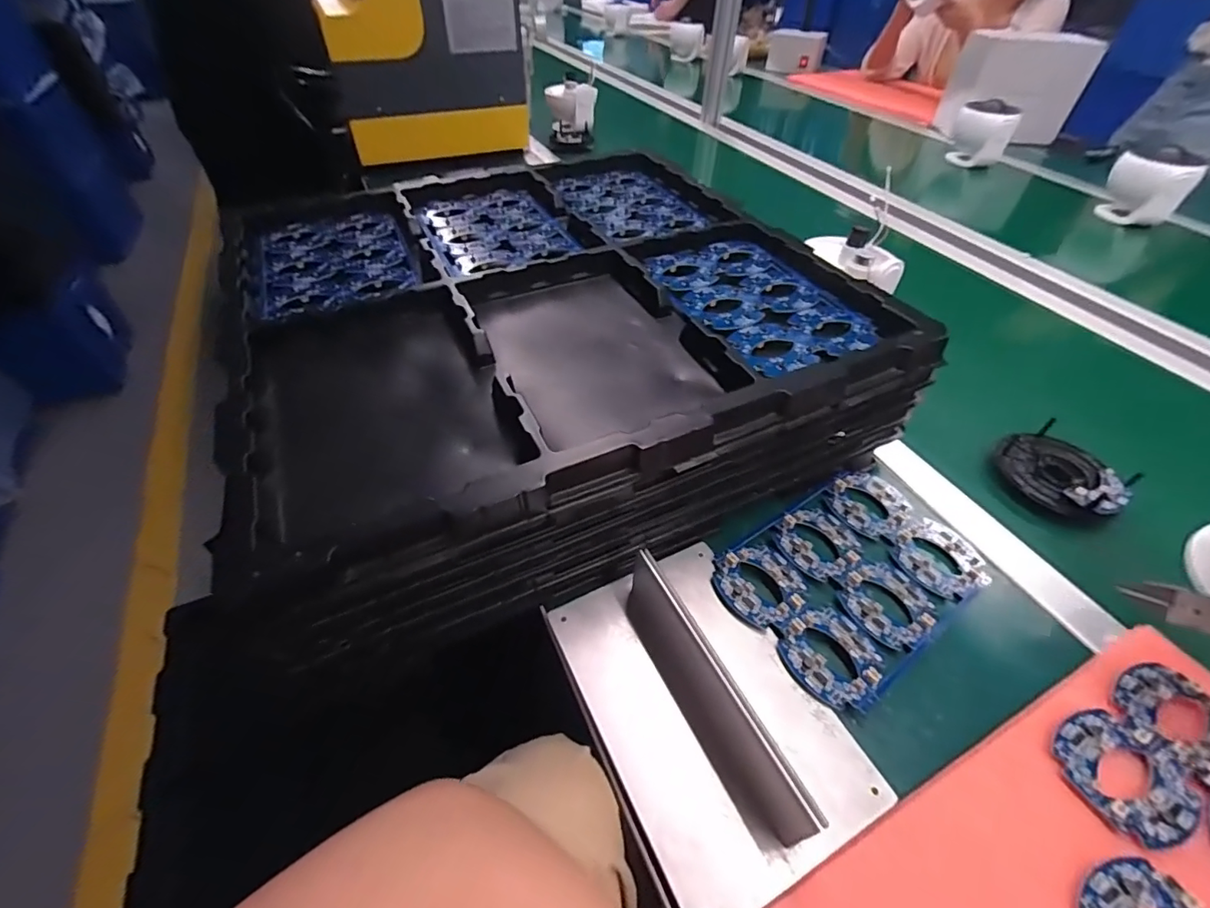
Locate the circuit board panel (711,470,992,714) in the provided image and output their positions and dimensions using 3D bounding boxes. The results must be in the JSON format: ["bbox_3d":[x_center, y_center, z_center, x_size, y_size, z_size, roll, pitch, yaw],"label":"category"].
[{"bbox_3d":[0.192,0.091,0.404,0.201,0.016,0.141,-27,53,-25],"label":"circuit board panel"}]

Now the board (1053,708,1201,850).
[{"bbox_3d":[0.311,0.188,0.305,0.068,0.006,0.065,1,46,-1],"label":"board"}]

